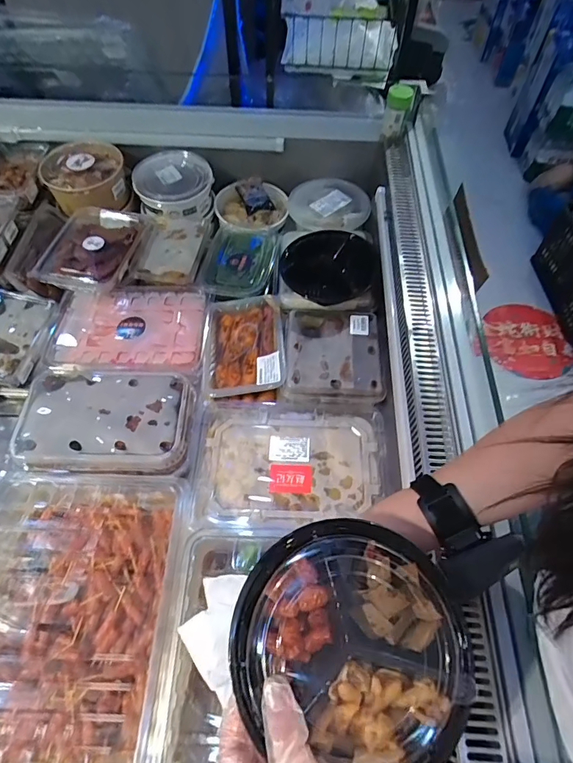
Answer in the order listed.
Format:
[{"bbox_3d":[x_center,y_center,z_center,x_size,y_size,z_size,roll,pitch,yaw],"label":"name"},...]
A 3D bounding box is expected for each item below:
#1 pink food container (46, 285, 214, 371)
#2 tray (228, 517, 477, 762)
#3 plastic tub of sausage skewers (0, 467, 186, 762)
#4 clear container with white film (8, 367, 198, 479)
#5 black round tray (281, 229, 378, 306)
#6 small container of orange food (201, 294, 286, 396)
[{"bbox_3d":[-0.275,-0.092,0.773,0.261,0.029,0.183,1,58,0],"label":"pink food container"},{"bbox_3d":[0.050,0.190,0.333,0.168,0.044,0.150,20,60,11],"label":"tray"},{"bbox_3d":[-0.283,0.295,0.562,0.260,0.072,0.345,3,58,1],"label":"plastic tub of sausage skewers"},{"bbox_3d":[-0.270,0.055,0.666,0.262,0.032,0.171,4,58,2],"label":"clear container with white film"},{"bbox_3d":[0.076,-0.197,0.793,0.150,0.071,0.146,0,58,-1],"label":"black round tray"},{"bbox_3d":[-0.074,-0.068,0.761,0.135,0.042,0.198,-2,58,-2],"label":"small container of orange food"}]

